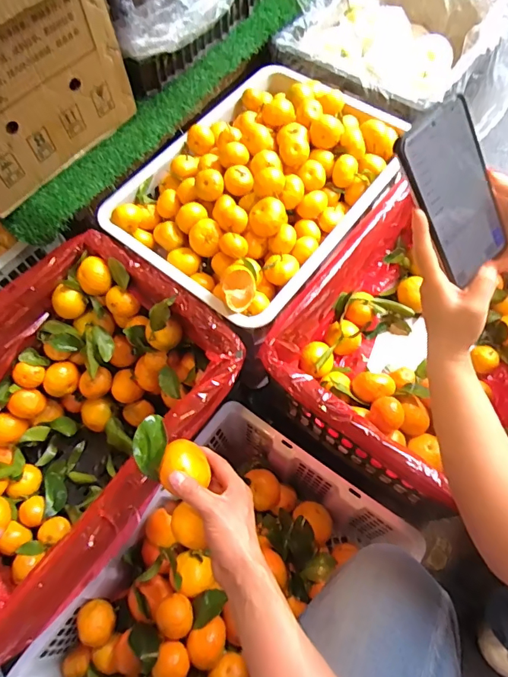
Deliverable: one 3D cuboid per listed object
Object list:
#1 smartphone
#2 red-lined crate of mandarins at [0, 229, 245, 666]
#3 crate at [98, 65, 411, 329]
[{"bbox_3d":[0.180,-0.126,0.395,0.077,0.153,0.007,-40,29,-9],"label":"smartphone"},{"bbox_3d":[-0.267,0.140,0.653,0.336,0.253,0.484,32,69,17],"label":"red-lined crate of mandarins"},{"bbox_3d":[0.013,-0.276,0.724,0.343,0.125,0.471,34,69,17],"label":"crate"}]

